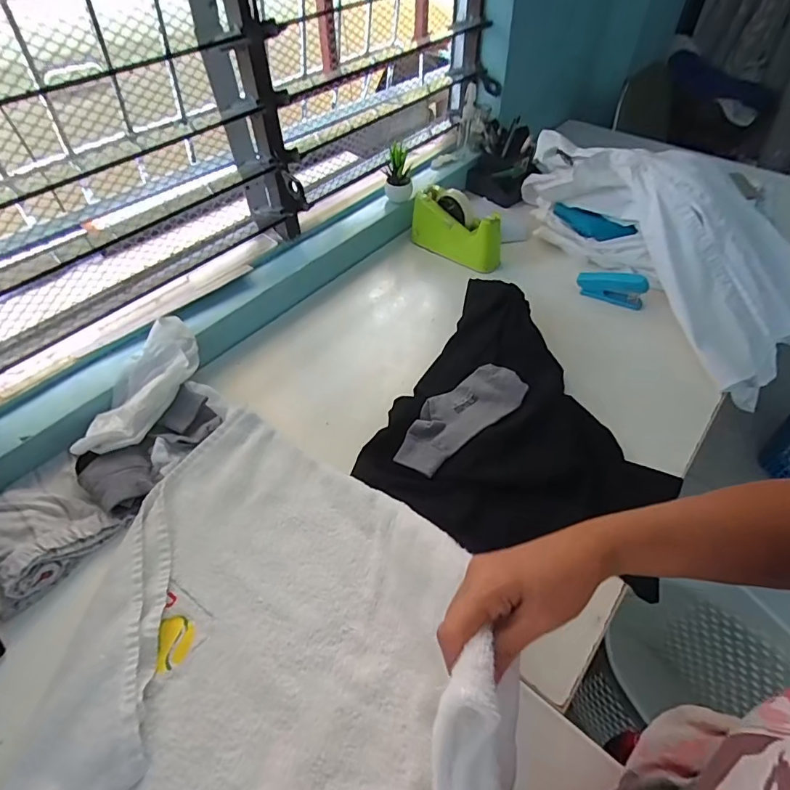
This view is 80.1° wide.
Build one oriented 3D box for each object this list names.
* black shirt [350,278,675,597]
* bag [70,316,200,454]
[{"bbox_3d":[0.199,0.036,0.659,0.385,0.079,0.410,25,54,22],"label":"black shirt"},{"bbox_3d":[-0.358,-0.018,0.677,0.084,0.054,0.232,14,51,13],"label":"bag"}]

